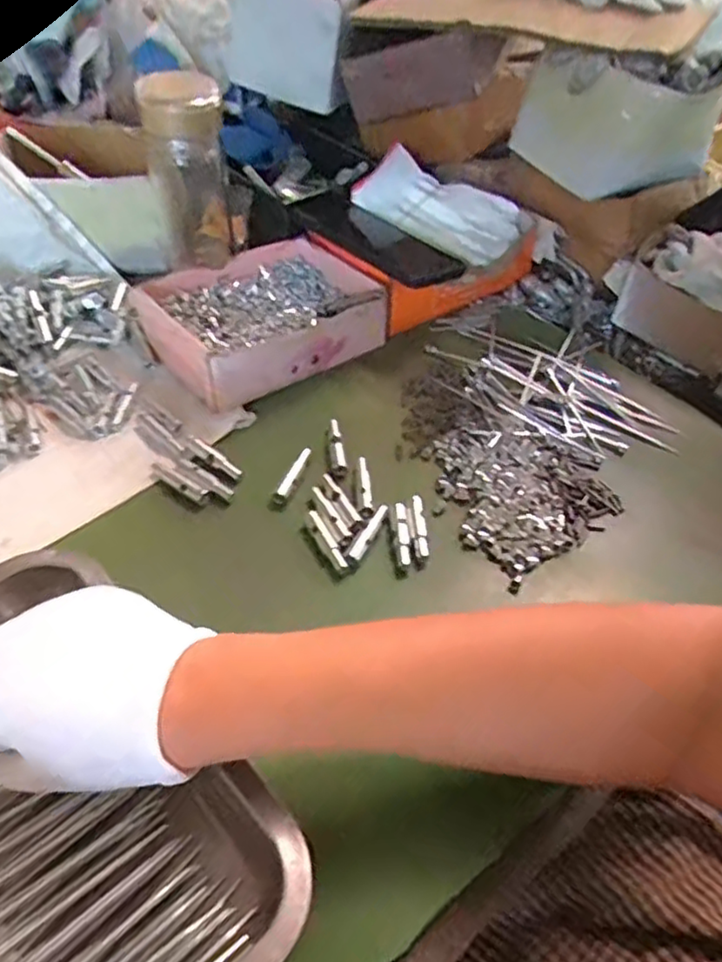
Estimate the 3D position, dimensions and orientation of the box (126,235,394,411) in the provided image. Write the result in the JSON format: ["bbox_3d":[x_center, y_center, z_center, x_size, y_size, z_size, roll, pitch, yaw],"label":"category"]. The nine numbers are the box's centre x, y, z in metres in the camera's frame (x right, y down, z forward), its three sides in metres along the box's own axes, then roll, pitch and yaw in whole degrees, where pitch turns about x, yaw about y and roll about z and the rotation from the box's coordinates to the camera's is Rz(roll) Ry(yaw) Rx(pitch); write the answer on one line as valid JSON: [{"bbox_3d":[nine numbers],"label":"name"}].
[{"bbox_3d":[-0.087,-0.148,0.580,0.188,0.050,0.154,-30,56,-28],"label":"box"}]

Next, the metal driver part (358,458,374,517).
[{"bbox_3d":[0.003,0.003,0.475,0.009,0.004,0.057,1,47,-3],"label":"metal driver part"}]

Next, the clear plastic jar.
[{"bbox_3d":[-0.145,-0.273,0.580,0.070,0.152,0.070,-5,48,-9],"label":"clear plastic jar"}]

